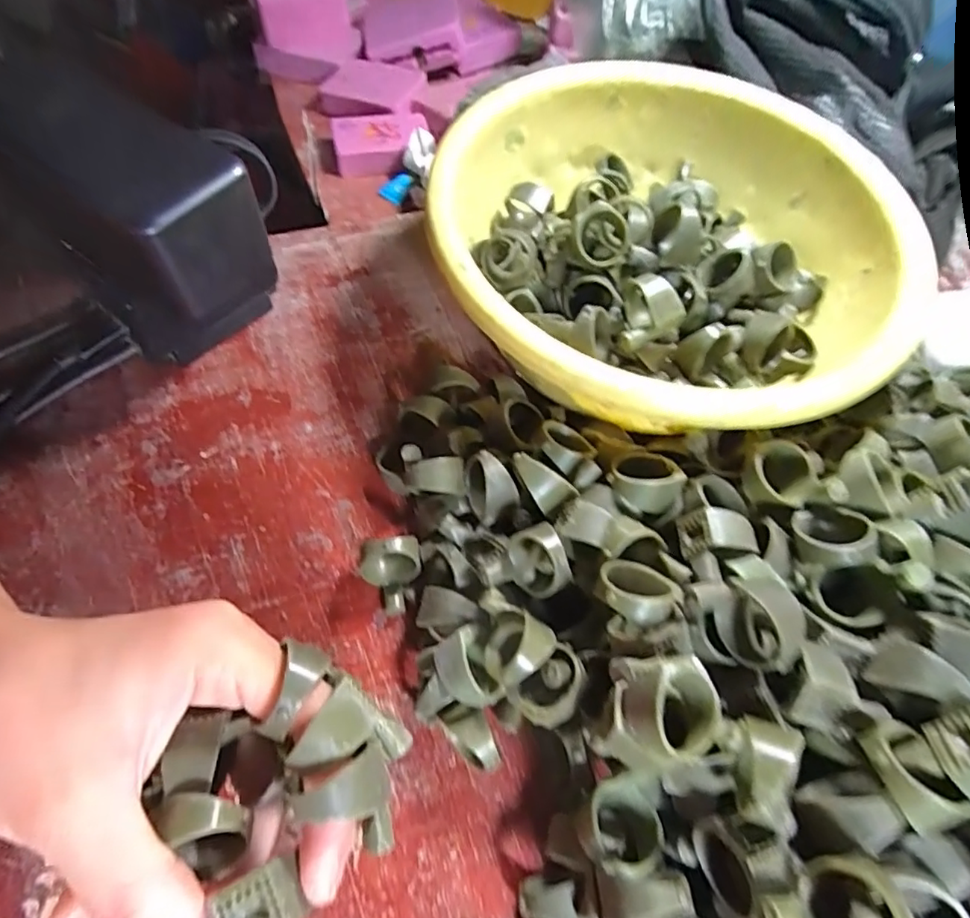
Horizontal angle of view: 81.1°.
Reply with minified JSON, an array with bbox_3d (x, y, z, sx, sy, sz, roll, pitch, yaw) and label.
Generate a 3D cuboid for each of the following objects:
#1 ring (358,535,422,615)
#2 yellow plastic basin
[{"bbox_3d":[-0.039,0.048,0.233,0.026,0.027,0.025,-11,62,-9],"label":"ring"},{"bbox_3d":[0.085,-0.096,0.289,0.212,0.077,0.217,1,60,-2],"label":"yellow plastic basin"}]

